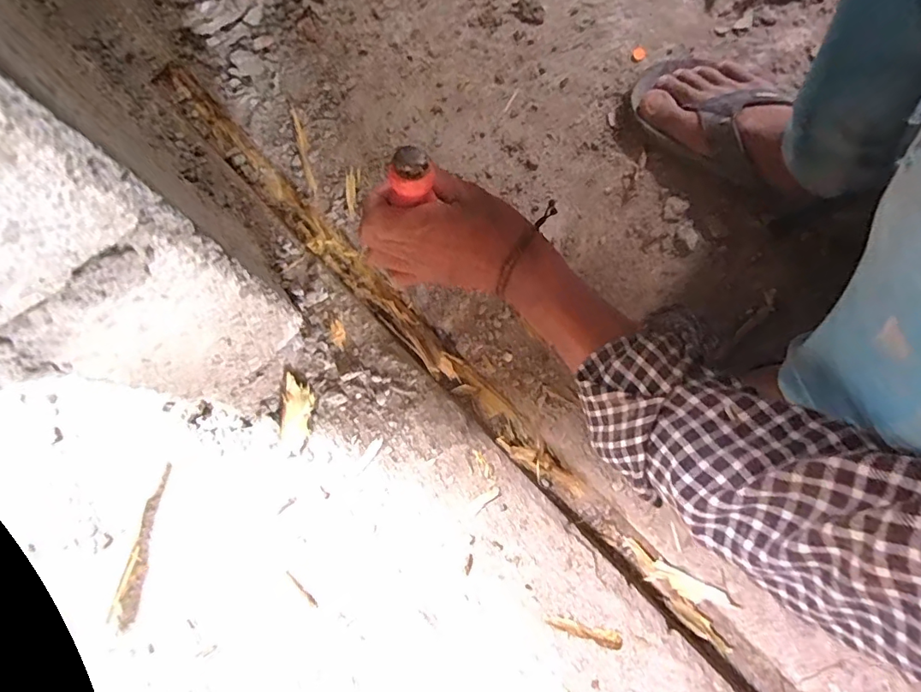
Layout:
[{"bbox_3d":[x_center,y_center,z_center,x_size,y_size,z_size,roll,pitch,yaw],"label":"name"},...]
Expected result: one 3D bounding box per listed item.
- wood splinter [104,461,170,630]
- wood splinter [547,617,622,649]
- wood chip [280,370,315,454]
[{"bbox_3d":[-0.284,0.176,0.437,0.017,0.012,0.136,7,78,3],"label":"wood splinter"},{"bbox_3d":[0.103,0.238,0.411,0.063,0.006,0.013,14,78,5],"label":"wood splinter"},{"bbox_3d":[-0.150,0.061,0.452,0.024,0.015,0.068,4,94,2],"label":"wood chip"}]

